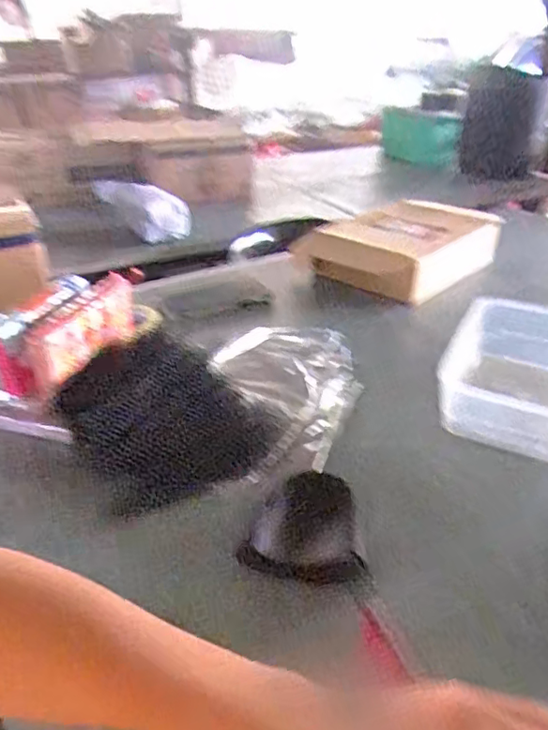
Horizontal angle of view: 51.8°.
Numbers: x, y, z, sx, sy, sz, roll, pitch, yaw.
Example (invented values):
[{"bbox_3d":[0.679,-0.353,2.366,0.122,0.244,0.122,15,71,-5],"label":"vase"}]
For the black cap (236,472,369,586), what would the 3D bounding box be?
[{"bbox_3d":[0.027,0.130,0.472,0.094,0.027,0.101,5,33,8],"label":"black cap"}]

